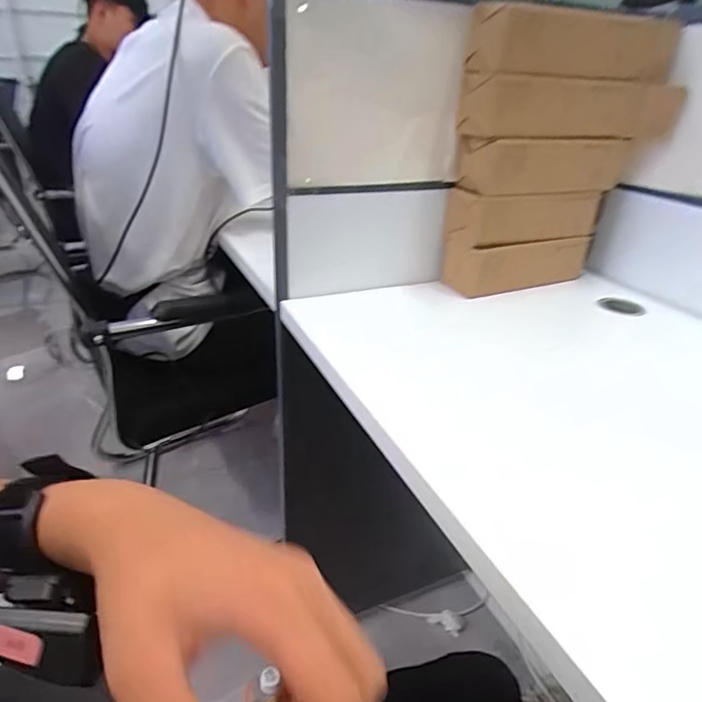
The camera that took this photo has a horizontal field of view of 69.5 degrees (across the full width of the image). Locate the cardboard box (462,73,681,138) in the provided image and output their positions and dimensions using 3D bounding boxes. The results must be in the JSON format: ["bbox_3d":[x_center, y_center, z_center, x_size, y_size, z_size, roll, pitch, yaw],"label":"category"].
[{"bbox_3d":[0.274,-0.299,0.626,0.275,0.064,0.079,-8,29,-20],"label":"cardboard box"}]

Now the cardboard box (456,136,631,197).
[{"bbox_3d":[0.257,-0.247,0.670,0.232,0.063,0.082,-13,31,-28],"label":"cardboard box"}]

